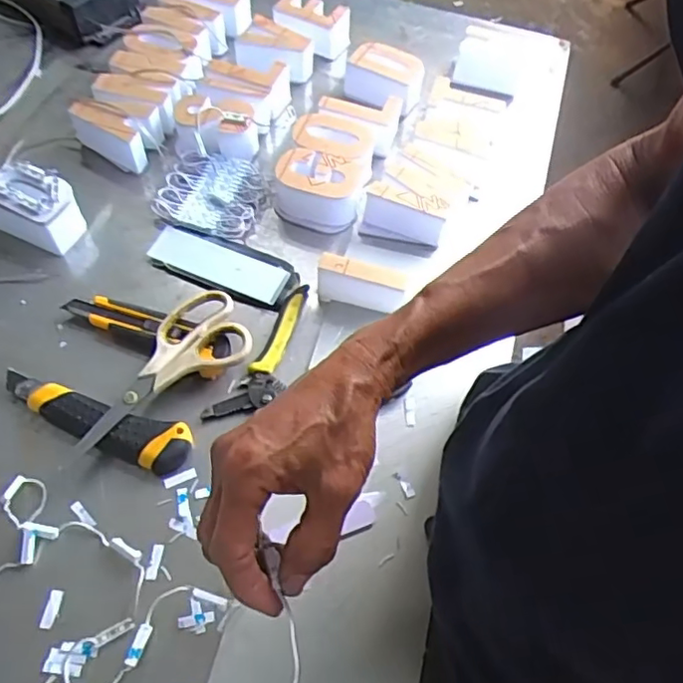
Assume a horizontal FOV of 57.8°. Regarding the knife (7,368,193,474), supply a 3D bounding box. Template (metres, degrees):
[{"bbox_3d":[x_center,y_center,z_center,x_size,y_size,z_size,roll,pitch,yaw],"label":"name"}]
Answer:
[{"bbox_3d":[-0.202,0.064,0.499,0.167,0.019,0.038,16,60,7],"label":"knife"}]

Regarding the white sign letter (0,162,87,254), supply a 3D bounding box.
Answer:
[{"bbox_3d":[-0.292,-0.129,0.590,0.086,0.051,0.056,20,60,9],"label":"white sign letter"}]

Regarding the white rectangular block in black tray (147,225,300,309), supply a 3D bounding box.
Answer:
[{"bbox_3d":[-0.114,-0.074,0.591,0.143,0.010,0.054,21,61,10],"label":"white rectangular block in black tray"}]

